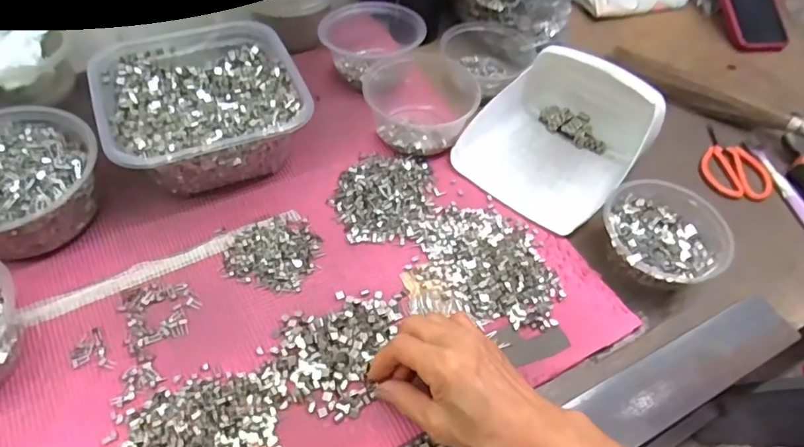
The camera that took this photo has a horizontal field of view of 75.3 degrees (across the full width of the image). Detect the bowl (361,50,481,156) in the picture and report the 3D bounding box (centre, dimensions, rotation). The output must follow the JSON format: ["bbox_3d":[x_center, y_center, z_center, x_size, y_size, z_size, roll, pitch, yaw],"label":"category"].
[{"bbox_3d":[0.018,-0.131,0.545,0.112,0.054,0.130,0,52,-5],"label":"bowl"}]

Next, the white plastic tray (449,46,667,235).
[{"bbox_3d":[0.153,-0.093,0.517,0.158,0.079,0.164,34,57,20],"label":"white plastic tray"}]

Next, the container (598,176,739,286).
[{"bbox_3d":[0.231,0.014,0.469,0.107,0.050,0.104,37,58,22],"label":"container"}]

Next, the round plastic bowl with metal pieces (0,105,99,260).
[{"bbox_3d":[-0.322,-0.031,0.435,0.122,0.067,0.127,3,54,-4],"label":"round plastic bowl with metal pieces"}]

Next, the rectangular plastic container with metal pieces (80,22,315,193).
[{"bbox_3d":[-0.188,-0.110,0.502,0.172,0.072,0.173,-19,58,-18],"label":"rectangular plastic container with metal pieces"}]

